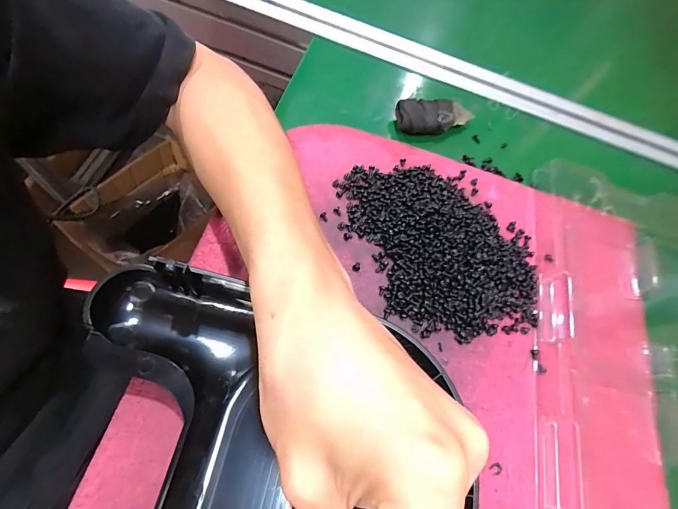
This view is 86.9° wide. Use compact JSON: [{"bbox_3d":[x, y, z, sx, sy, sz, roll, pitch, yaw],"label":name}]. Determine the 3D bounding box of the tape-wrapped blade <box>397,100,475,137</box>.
[{"bbox_3d":[0.084,-0.118,0.311,0.069,0.020,0.027,-6,68,-2],"label":"tape-wrapped blade"}]

